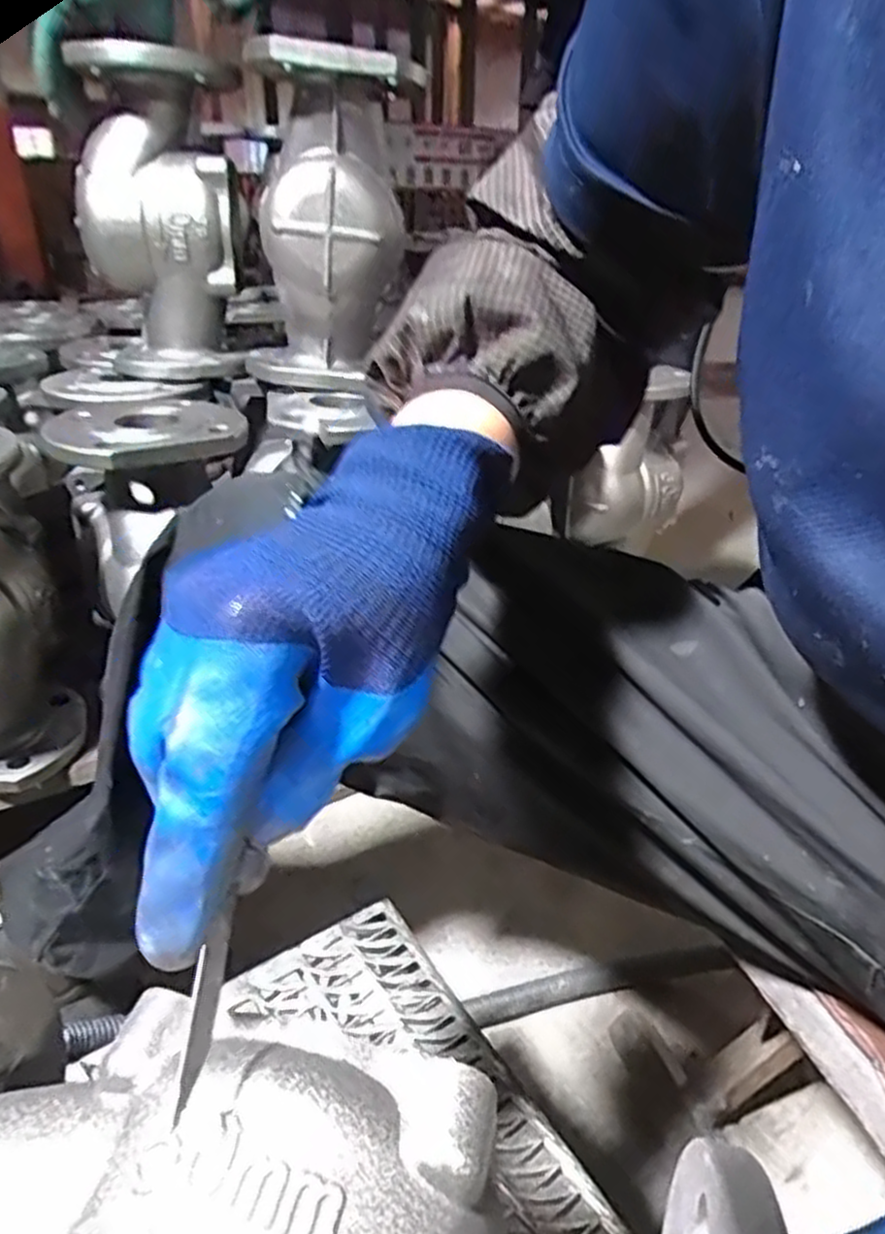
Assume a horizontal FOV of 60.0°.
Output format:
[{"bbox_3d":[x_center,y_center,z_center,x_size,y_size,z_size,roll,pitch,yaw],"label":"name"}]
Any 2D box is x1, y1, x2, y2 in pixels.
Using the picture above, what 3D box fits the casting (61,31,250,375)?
[{"bbox_3d":[-0.271,-0.386,0.741,0.150,0.268,0.159,-7,29,-15],"label":"casting"}]

